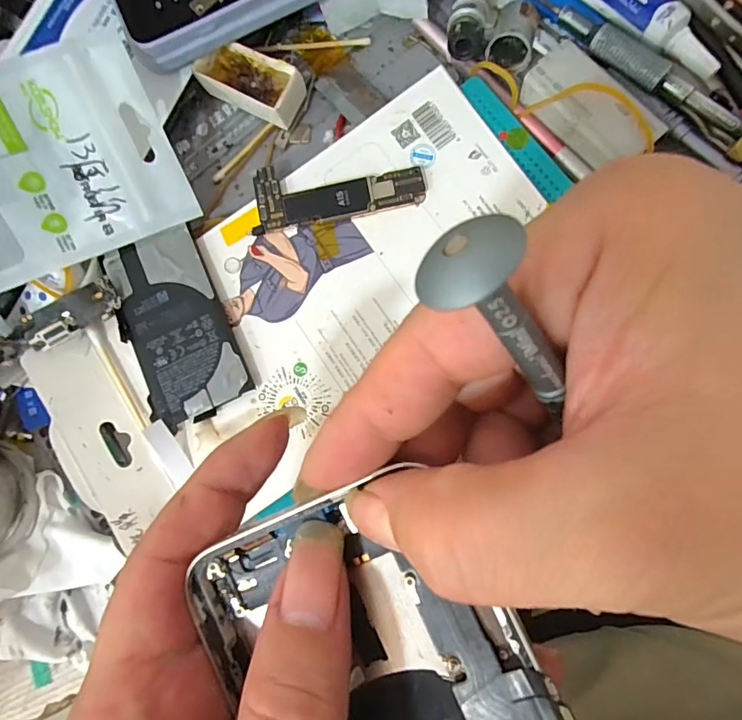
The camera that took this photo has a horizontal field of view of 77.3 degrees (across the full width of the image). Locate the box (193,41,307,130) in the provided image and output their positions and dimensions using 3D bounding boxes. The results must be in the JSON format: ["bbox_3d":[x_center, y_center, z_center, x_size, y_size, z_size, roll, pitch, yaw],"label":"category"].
[{"bbox_3d":[-0.056,-0.131,0.220,0.048,0.016,0.023,25,85,7],"label":"box"}]

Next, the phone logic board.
[{"bbox_3d":[-0.014,-0.078,0.210,0.076,0.005,0.028,-8,82,4],"label":"phone logic board"}]

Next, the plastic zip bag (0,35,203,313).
[{"bbox_3d":[-0.159,-0.072,0.192,0.147,0.011,0.082,-25,103,-7],"label":"plastic zip bag"}]

